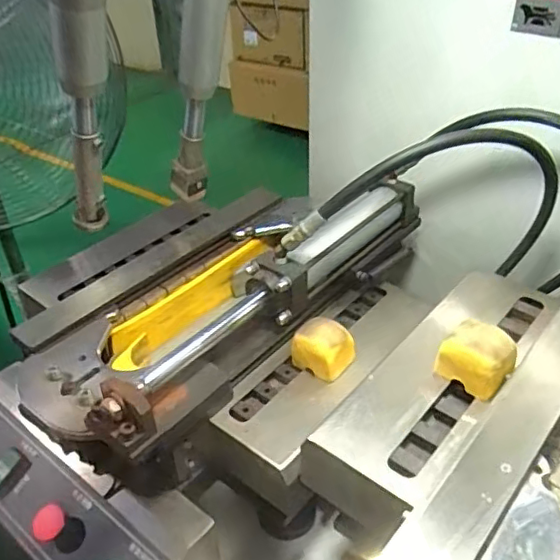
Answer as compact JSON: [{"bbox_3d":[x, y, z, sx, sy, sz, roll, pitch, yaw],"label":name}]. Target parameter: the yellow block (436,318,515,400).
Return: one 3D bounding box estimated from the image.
[{"bbox_3d":[0.202,0.077,0.606,0.060,0.049,0.067,-29,46,-31],"label":"yellow block"}]

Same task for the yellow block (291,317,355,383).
[{"bbox_3d":[0.053,0.083,0.735,0.074,0.051,0.060,15,41,20],"label":"yellow block"}]

